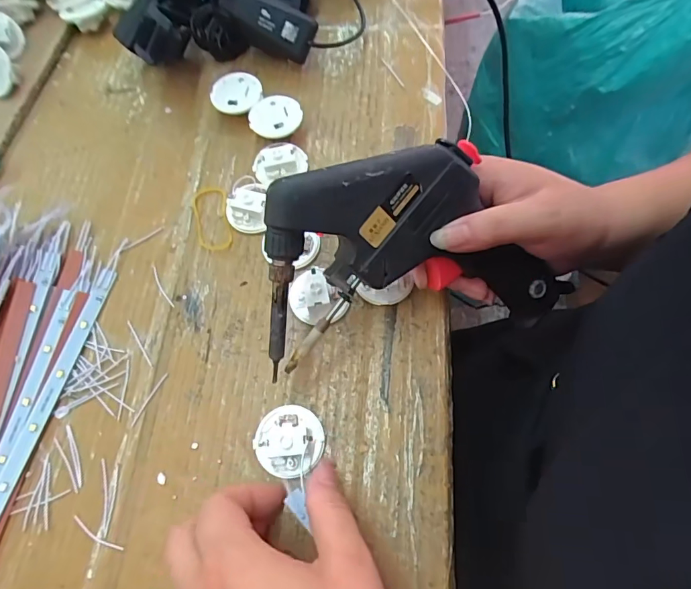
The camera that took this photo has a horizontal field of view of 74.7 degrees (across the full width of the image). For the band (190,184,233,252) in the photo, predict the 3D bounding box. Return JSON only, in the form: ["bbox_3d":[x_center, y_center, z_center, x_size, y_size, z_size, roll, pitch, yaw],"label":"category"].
[{"bbox_3d":[-0.095,-0.054,0.320,0.025,0.004,0.054,-13,67,-3],"label":"band"}]

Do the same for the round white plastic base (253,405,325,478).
[{"bbox_3d":[-0.032,0.081,0.252,0.038,0.014,0.037,-1,67,2],"label":"round white plastic base"}]

